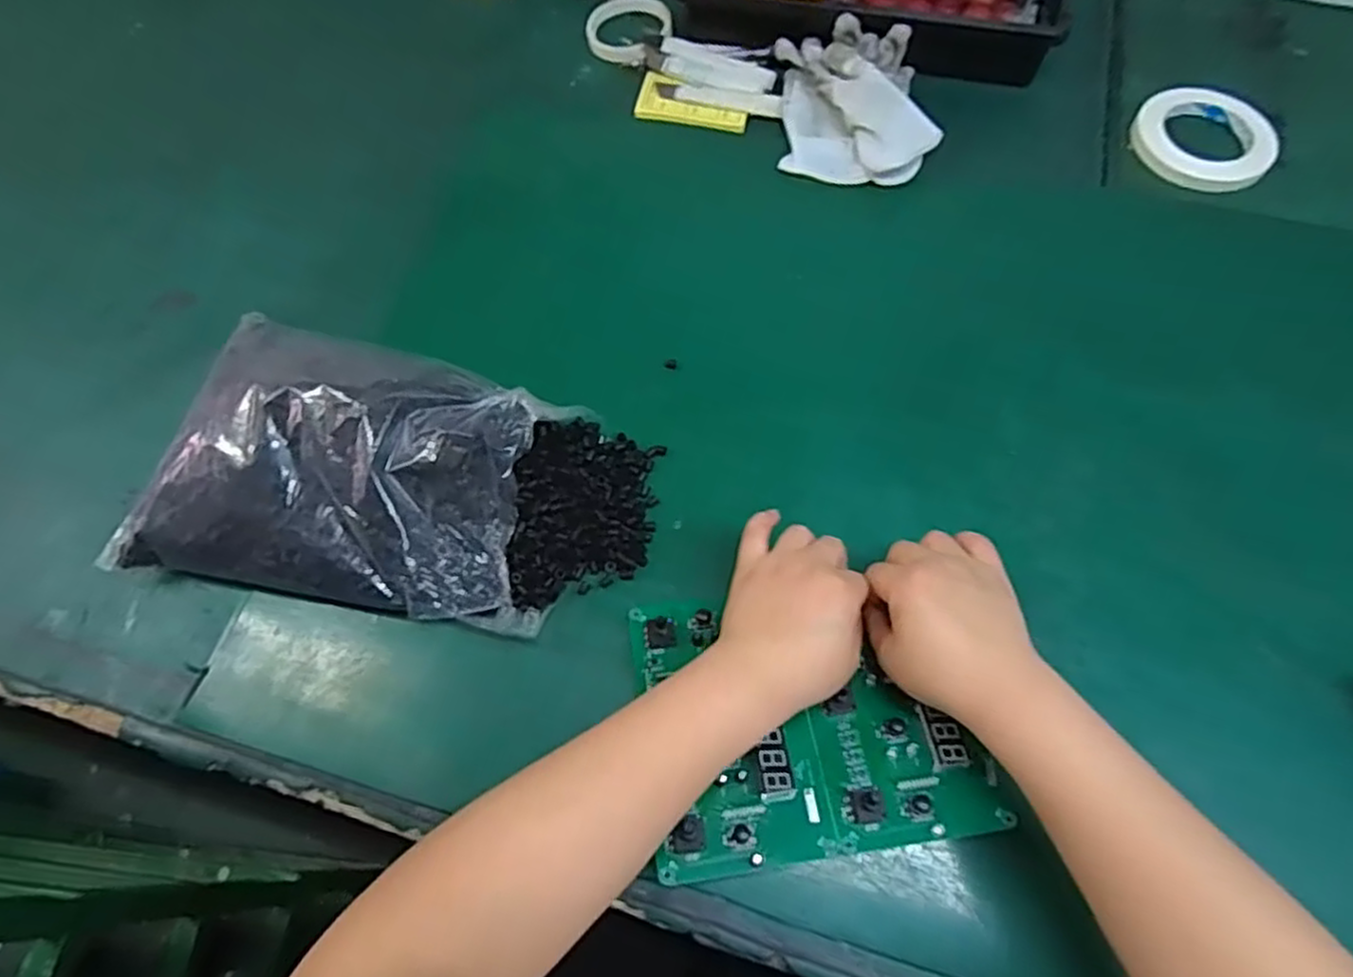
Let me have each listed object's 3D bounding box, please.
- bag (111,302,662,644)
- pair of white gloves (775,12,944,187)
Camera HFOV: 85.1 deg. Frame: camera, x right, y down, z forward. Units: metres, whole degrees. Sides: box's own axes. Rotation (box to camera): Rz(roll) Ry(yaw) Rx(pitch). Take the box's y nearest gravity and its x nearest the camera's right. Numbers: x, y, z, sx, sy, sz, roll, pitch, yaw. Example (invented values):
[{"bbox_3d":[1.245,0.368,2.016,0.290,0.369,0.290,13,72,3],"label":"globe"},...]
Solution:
[{"bbox_3d":[-0.190,-0.003,0.497,0.343,0.092,0.191,15,66,10],"label":"bag"},{"bbox_3d":[0.164,-0.354,0.674,0.141,0.041,0.165,4,65,5],"label":"pair of white gloves"}]

